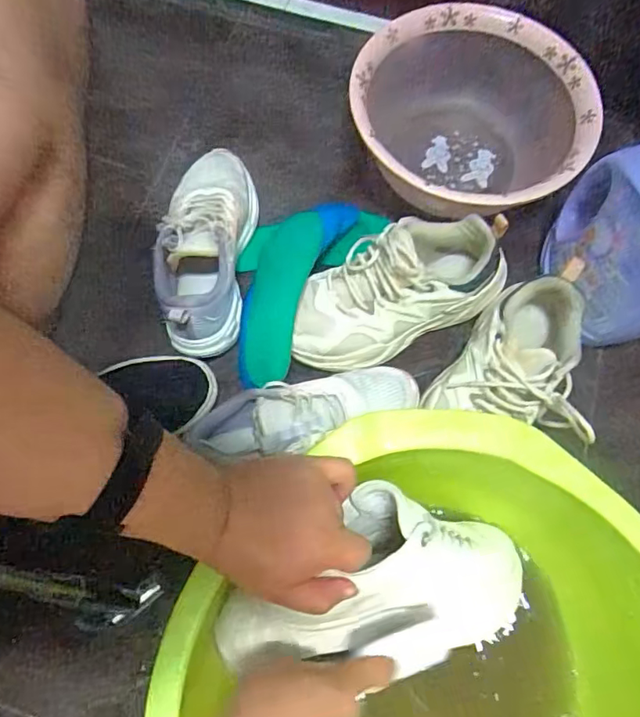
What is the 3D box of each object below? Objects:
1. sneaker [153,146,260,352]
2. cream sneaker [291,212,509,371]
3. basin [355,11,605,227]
[{"bbox_3d":[-0.132,-0.129,0.610,0.091,0.108,0.243,6,71,0],"label":"sneaker"},{"bbox_3d":[0.082,-0.074,0.592,0.240,0.135,0.103,-25,74,-10],"label":"cream sneaker"},{"bbox_3d":[0.186,-0.291,0.688,0.275,0.120,0.294,1,71,-2],"label":"basin"}]

